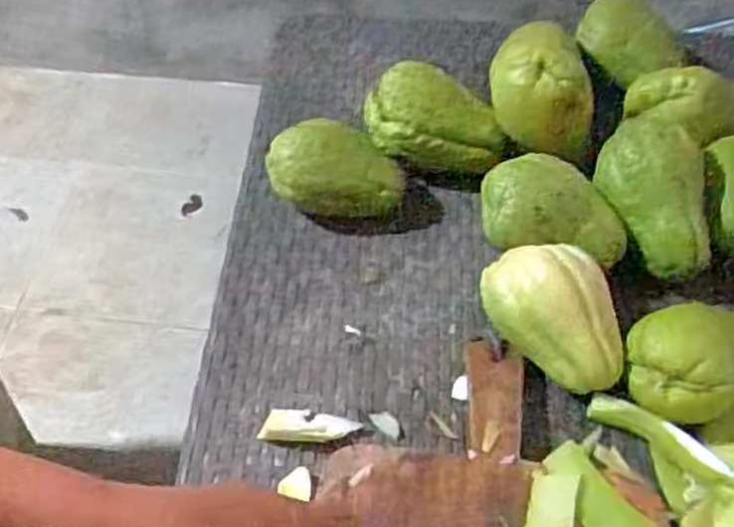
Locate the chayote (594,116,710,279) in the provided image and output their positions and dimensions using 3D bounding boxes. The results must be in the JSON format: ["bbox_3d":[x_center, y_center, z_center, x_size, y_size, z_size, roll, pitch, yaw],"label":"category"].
[{"bbox_3d":[0.244,-0.057,0.677,0.082,0.072,0.133,-4,92,19],"label":"chayote"}]

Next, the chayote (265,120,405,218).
[{"bbox_3d":[-0.028,-0.087,0.687,0.120,0.062,0.072,2,51,-1],"label":"chayote"}]

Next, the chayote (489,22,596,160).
[{"bbox_3d":[0.155,-0.165,0.701,0.086,0.098,0.085,5,51,2],"label":"chayote"}]

